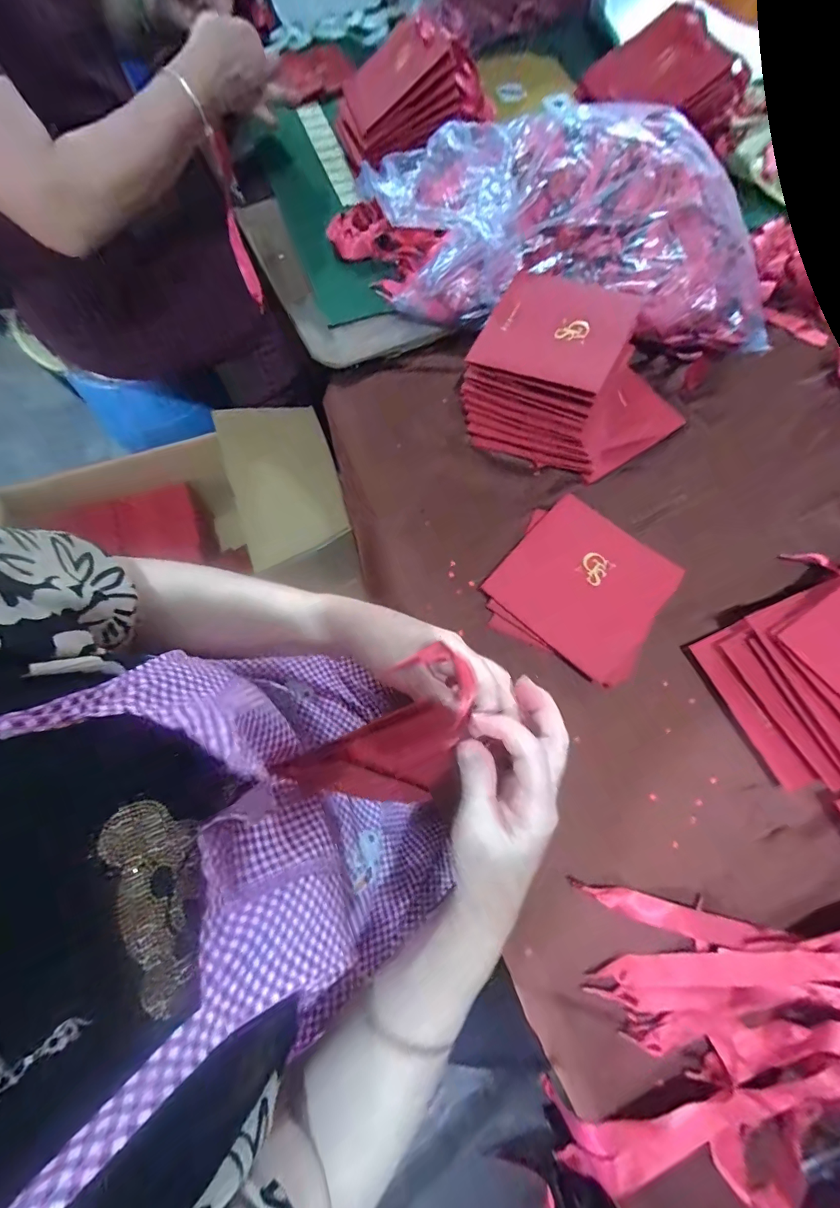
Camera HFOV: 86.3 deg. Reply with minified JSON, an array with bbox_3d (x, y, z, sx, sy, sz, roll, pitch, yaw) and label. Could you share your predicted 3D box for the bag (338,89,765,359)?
[{"bbox_3d":[0.150,-0.439,0.525,0.500,0.124,0.234,8,71,3],"label":"bag"}]

